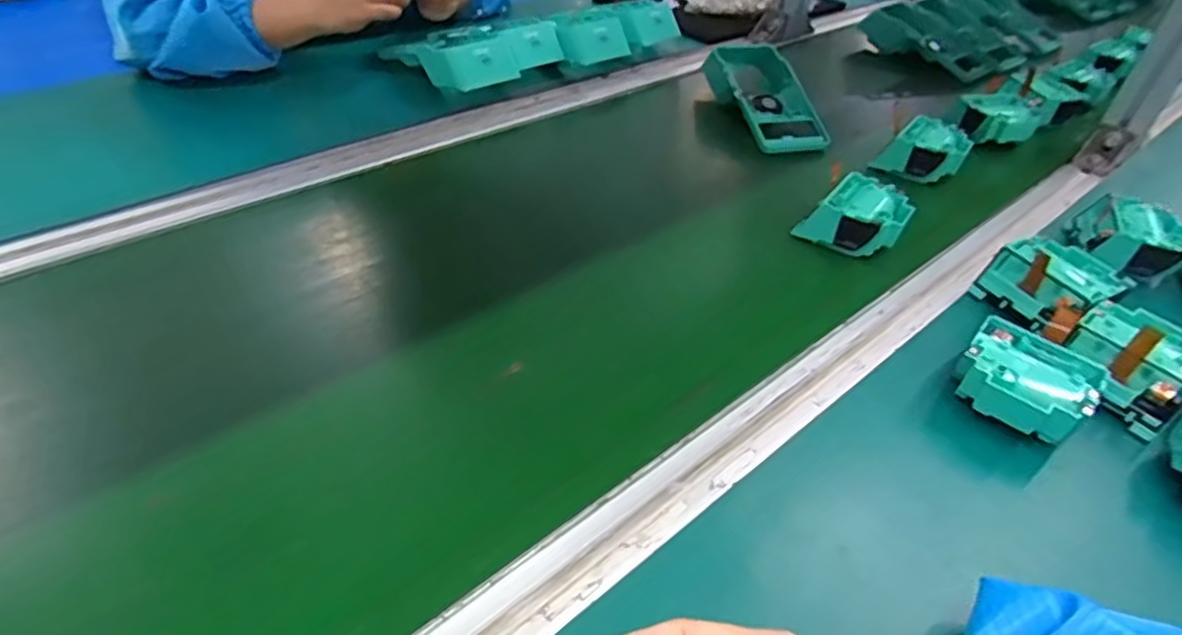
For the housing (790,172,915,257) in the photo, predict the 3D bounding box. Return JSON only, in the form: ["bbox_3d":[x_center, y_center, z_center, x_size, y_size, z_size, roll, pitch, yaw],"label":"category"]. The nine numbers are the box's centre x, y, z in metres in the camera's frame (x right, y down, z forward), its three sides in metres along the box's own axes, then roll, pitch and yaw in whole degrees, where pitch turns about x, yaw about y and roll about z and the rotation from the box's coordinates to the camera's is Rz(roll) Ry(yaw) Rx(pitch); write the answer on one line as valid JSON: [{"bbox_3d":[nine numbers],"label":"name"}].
[{"bbox_3d":[0.230,-0.089,0.575,0.078,0.040,0.072,25,44,23],"label":"housing"}]

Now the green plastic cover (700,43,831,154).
[{"bbox_3d":[0.196,-0.260,0.759,0.090,0.047,0.188,-5,41,-11],"label":"green plastic cover"}]

